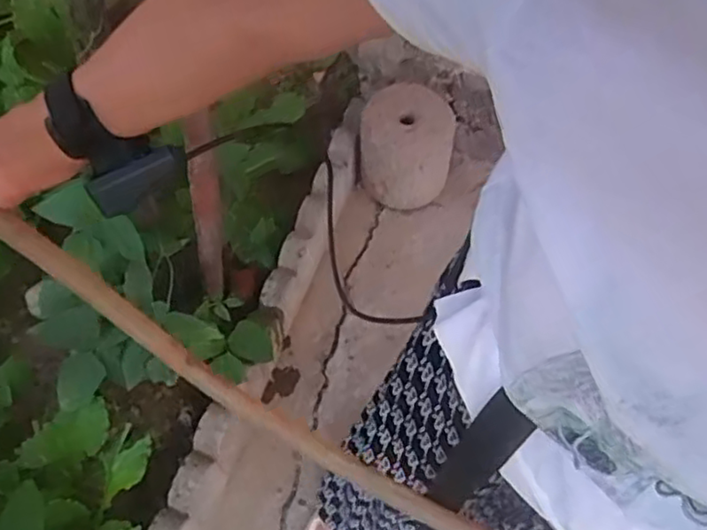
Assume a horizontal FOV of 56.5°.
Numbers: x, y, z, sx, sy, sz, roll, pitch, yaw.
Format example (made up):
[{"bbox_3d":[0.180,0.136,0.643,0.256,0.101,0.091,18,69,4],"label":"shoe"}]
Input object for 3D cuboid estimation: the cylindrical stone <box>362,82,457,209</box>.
[{"bbox_3d":[0.113,-0.249,1.466,0.201,0.220,0.165,10,57,4],"label":"cylindrical stone"}]

